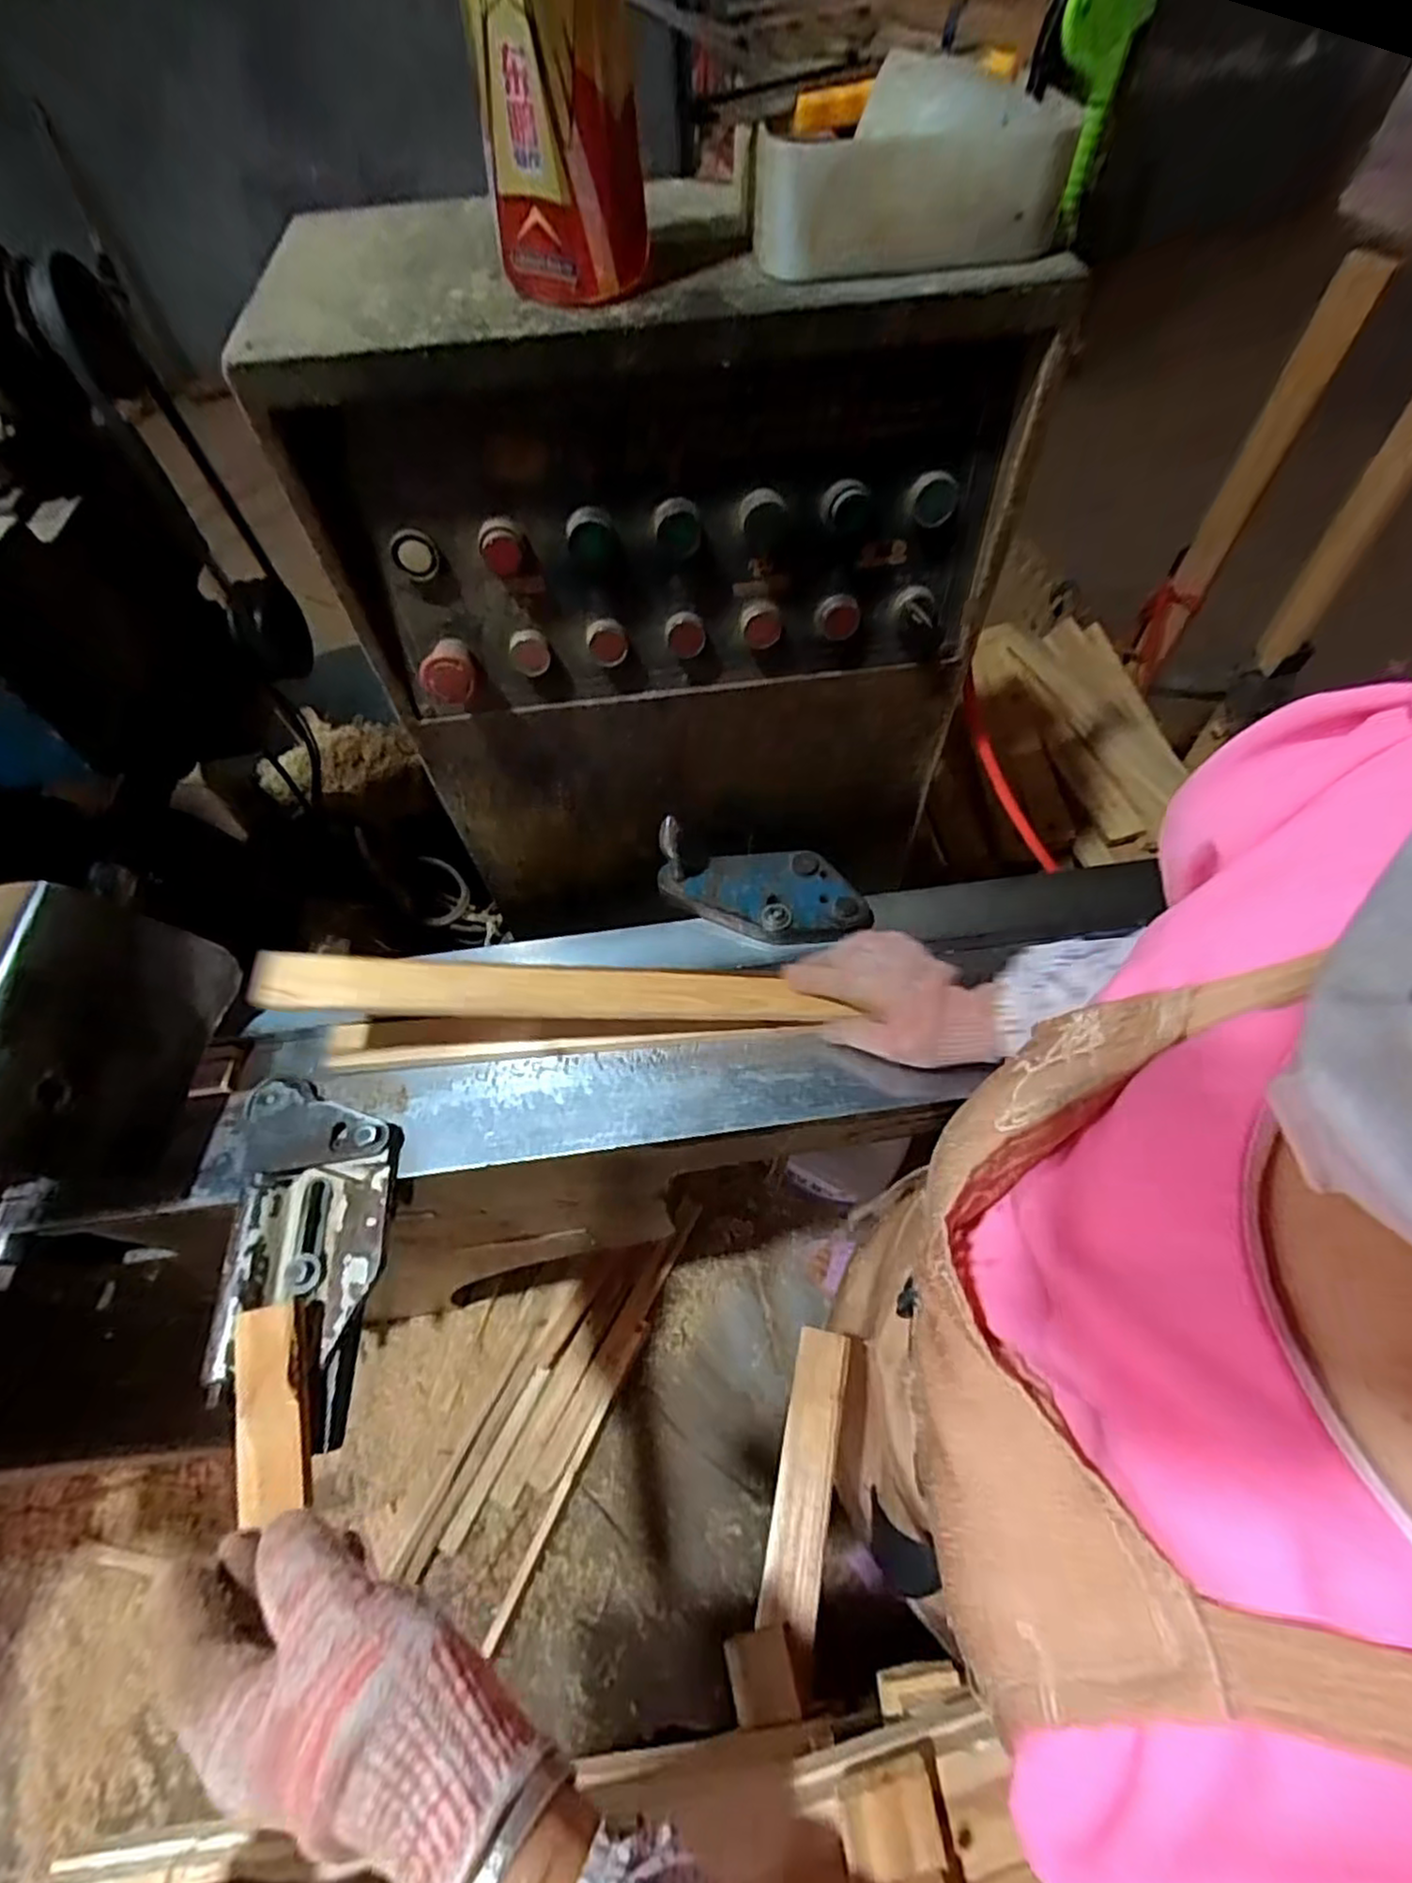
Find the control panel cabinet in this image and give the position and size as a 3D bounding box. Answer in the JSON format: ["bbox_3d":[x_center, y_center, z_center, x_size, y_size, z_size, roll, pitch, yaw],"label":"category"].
[{"bbox_3d":[-0.016,-0.246,0.606,0.441,0.491,0.216,-2,58,2],"label":"control panel cabinet"}]

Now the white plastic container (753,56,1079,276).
[{"bbox_3d":[0.102,-0.416,0.382,0.156,0.064,0.116,2,58,4],"label":"white plastic container"}]

